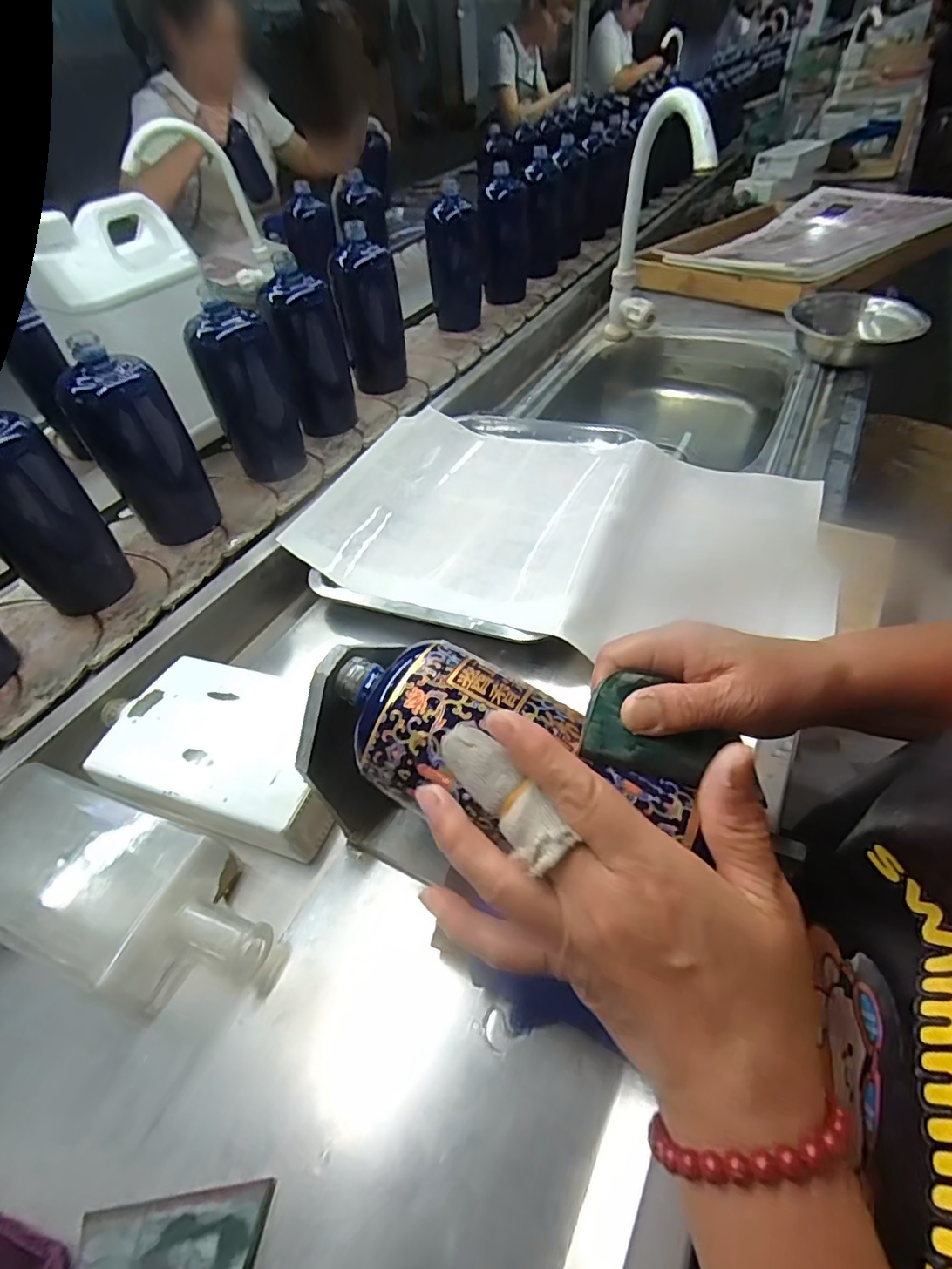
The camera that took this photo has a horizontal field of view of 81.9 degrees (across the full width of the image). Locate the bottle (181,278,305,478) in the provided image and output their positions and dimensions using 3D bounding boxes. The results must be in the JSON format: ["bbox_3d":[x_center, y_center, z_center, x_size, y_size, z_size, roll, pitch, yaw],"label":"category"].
[{"bbox_3d":[-0.249,-0.267,0.598,0.063,0.175,0.070,7,49,11],"label":"bottle"}]

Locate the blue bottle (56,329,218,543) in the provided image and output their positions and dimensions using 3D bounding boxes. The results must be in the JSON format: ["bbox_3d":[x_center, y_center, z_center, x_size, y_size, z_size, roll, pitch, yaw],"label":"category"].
[{"bbox_3d":[-0.317,-0.176,0.527,0.060,0.175,0.064,7,49,11],"label":"blue bottle"}]

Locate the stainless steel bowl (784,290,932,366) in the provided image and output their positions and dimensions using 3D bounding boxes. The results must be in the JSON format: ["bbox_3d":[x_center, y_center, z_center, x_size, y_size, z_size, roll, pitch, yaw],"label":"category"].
[{"bbox_3d":[0.496,-0.402,0.729,0.149,0.046,0.156,-2,48,3],"label":"stainless steel bowl"}]

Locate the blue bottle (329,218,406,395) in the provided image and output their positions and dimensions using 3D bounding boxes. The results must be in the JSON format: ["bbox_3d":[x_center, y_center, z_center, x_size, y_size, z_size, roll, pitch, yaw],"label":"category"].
[{"bbox_3d":[-0.142,-0.431,0.738,0.072,0.173,0.063,3,51,8],"label":"blue bottle"}]

